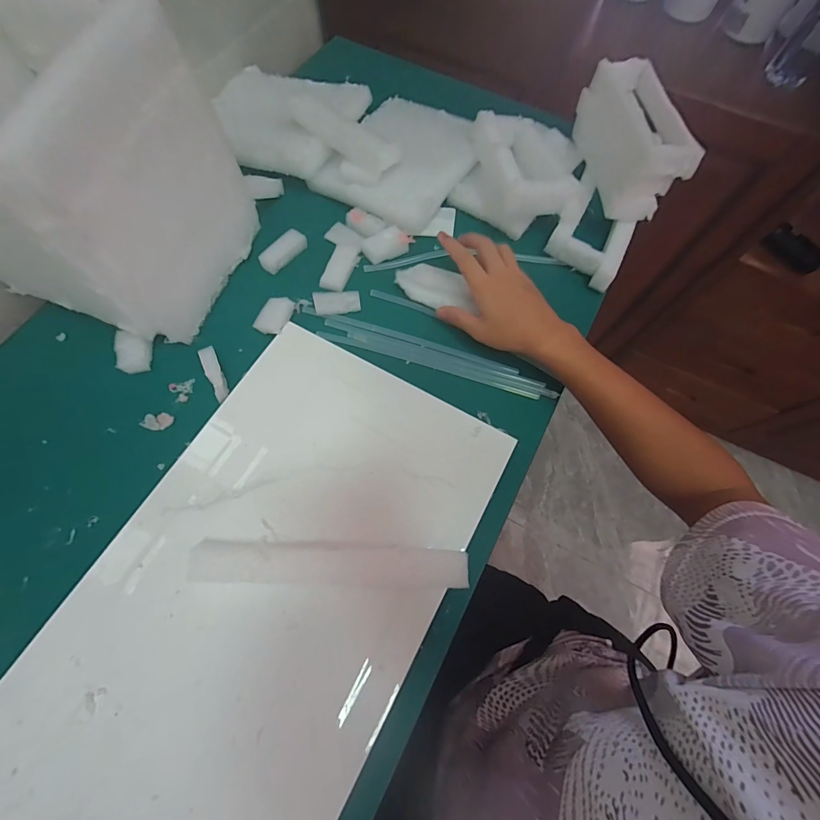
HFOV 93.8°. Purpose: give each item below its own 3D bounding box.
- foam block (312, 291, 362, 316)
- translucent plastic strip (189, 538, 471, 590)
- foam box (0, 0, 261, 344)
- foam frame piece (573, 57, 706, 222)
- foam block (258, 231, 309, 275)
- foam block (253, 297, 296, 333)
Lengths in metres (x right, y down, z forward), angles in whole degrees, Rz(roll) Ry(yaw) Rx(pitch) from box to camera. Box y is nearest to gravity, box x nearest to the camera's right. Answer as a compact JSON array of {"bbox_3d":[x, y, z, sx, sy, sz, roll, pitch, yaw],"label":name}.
[{"bbox_3d":[-0.089,-0.133,0.468,0.054,0.007,0.033,-10,70,-5],"label":"foam block"},{"bbox_3d":[-0.072,0.143,0.356,0.251,0.015,0.038,2,70,0],"label":"translucent plastic strip"},{"bbox_3d":[-0.319,-0.226,0.378,0.199,0.231,0.210,19,70,6],"label":"foam box"},{"bbox_3d":[0.272,-0.335,0.479,0.066,0.091,0.176,-7,70,-5],"label":"foam frame piece"},{"bbox_3d":[-0.161,-0.203,0.488,0.021,0.019,0.065,39,74,13],"label":"foam block"},{"bbox_3d":[-0.160,-0.113,0.457,0.032,0.010,0.049,20,71,6],"label":"foam block"}]

